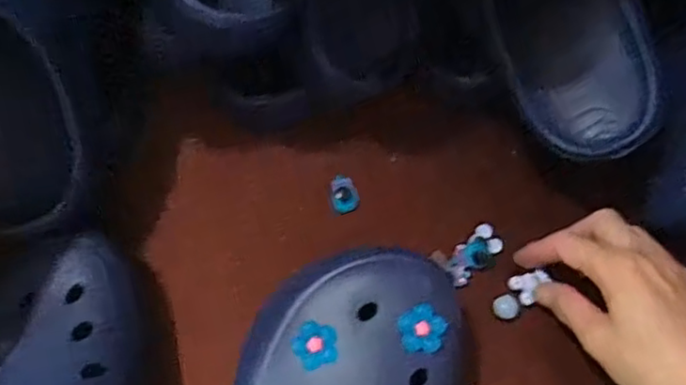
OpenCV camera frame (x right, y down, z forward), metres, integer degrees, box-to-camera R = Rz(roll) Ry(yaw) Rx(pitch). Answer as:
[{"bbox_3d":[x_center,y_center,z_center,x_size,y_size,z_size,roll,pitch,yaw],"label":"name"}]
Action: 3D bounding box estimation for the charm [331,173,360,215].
[{"bbox_3d":[0.001,0.001,0.449,0.019,0.010,0.026,-16,70,-10],"label":"charm"}]

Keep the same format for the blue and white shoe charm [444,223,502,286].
[{"bbox_3d":[0.087,0.042,0.430,0.044,0.007,0.024,-39,75,-17],"label":"blue and white shoe charm"}]

